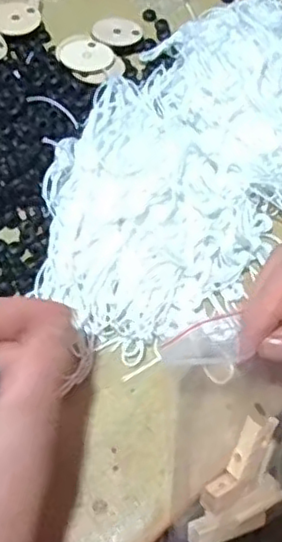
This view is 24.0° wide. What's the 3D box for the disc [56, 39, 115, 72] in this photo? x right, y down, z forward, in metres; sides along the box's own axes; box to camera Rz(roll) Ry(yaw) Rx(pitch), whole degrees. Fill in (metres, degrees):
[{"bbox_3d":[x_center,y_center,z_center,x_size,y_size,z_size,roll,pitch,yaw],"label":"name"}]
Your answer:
[{"bbox_3d":[-0.036,-0.141,0.434,0.037,0.004,0.032,37,63,26],"label":"disc"}]

